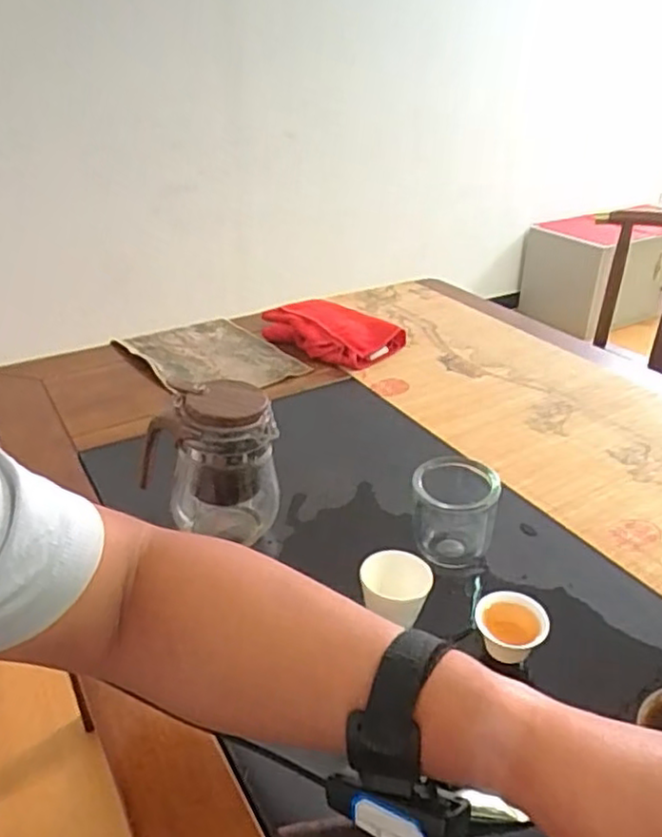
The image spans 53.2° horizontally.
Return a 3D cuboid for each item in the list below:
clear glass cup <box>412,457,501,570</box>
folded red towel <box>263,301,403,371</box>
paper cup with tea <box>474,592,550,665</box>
[{"bbox_3d":[0.109,0.083,0.583,0.072,0.075,0.067,-1,32,0],"label":"clear glass cup"},{"bbox_3d":[-0.009,-0.133,0.981,0.135,0.046,0.223,-26,39,-34],"label":"folded red towel"},{"bbox_3d":[0.136,0.162,0.504,0.052,0.037,0.053,-1,32,0],"label":"paper cup with tea"}]

